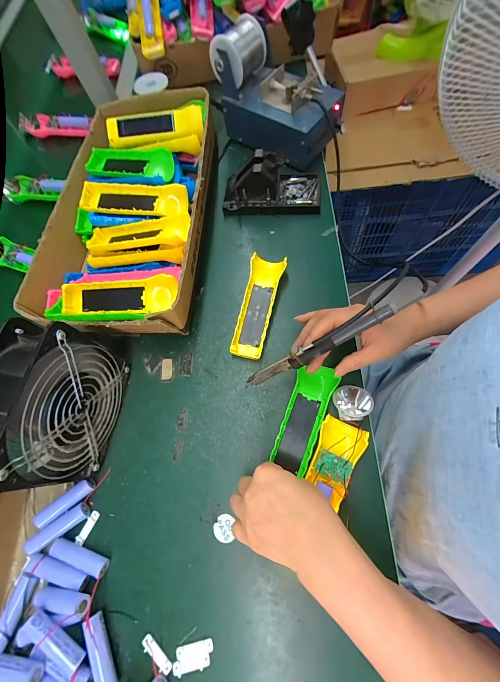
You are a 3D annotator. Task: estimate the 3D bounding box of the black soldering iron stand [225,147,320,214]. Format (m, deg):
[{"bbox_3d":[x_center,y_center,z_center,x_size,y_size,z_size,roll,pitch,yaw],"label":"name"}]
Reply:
[{"bbox_3d":[0.035,-0.255,0.437,0.155,0.073,0.077,4,70,7],"label":"black soldering iron stand"}]

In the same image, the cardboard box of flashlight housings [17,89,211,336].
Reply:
[{"bbox_3d":[-0.177,-0.206,0.424,0.226,0.098,0.415,3,70,6],"label":"cardboard box of flashlight housings"}]

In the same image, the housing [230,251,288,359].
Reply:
[{"bbox_3d":[0.010,-0.051,0.390,0.048,0.027,0.154,13,72,12],"label":"housing"}]

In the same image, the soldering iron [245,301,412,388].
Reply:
[{"bbox_3d":[0.070,0.007,0.295,0.185,0.021,0.018,-32,68,22],"label":"soldering iron"}]

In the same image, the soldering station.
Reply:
[{"bbox_3d":[0.047,-0.397,0.448,0.202,0.135,0.115,36,77,16],"label":"soldering station"}]

